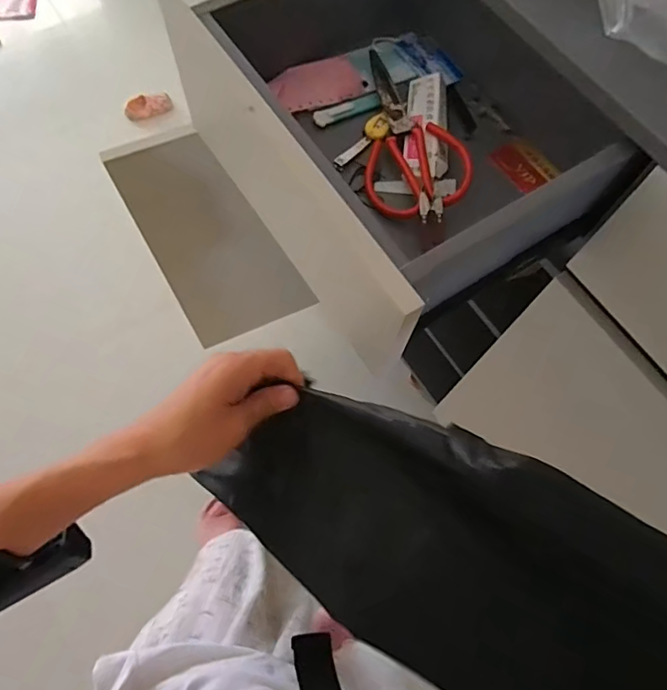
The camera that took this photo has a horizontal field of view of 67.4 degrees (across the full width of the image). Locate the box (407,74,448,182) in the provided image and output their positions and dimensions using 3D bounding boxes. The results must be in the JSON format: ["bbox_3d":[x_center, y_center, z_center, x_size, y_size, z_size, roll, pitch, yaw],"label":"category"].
[{"bbox_3d":[0.105,-0.240,0.552,0.045,0.019,0.139,3,68,-1],"label":"box"}]

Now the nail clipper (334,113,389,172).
[{"bbox_3d":[0.034,-0.224,0.557,0.027,0.013,0.088,32,71,10],"label":"nail clipper"}]

